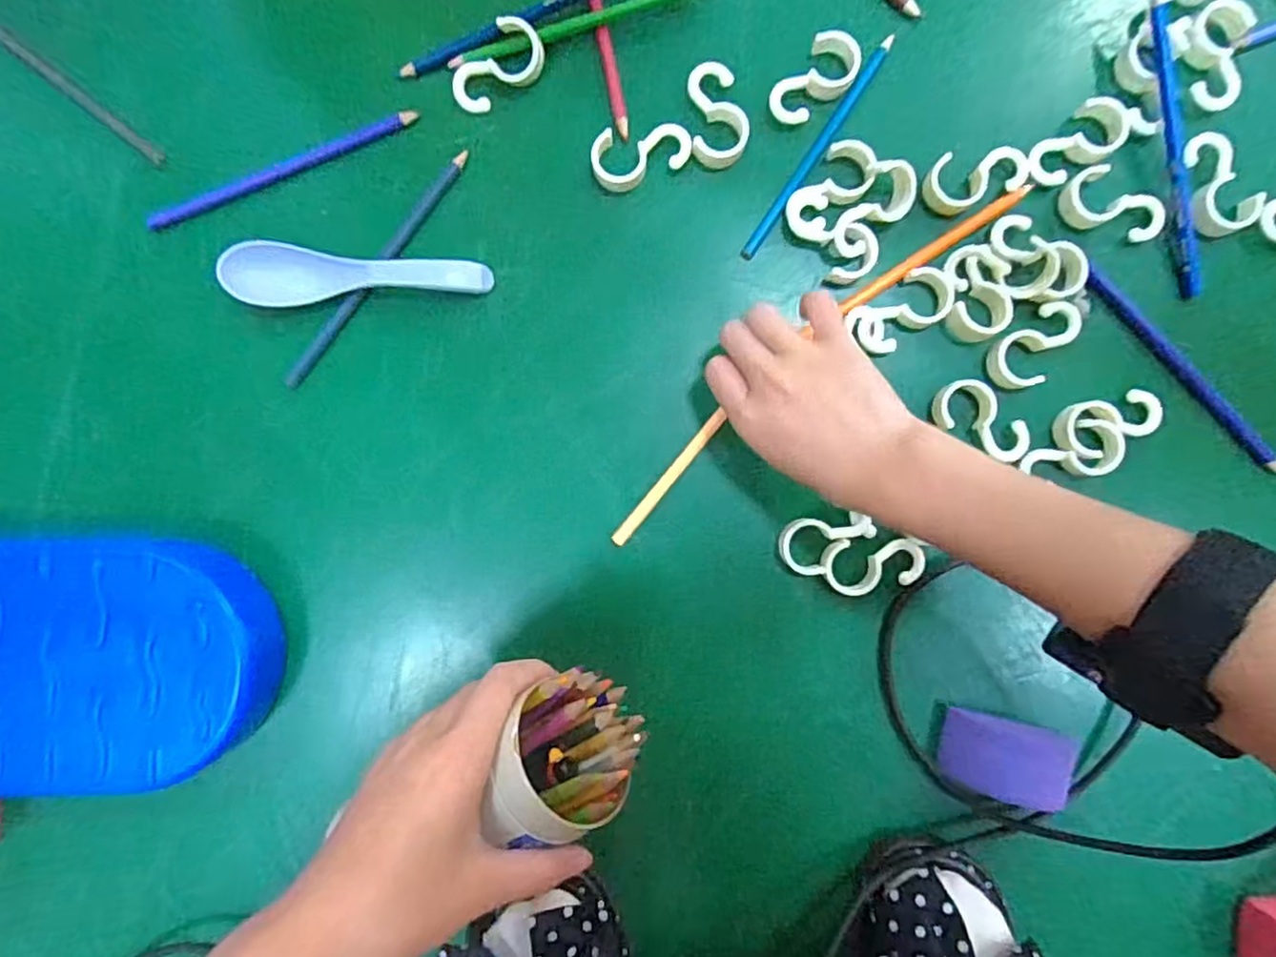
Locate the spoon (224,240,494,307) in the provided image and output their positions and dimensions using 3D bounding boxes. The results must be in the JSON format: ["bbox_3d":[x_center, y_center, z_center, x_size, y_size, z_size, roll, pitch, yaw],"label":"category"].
[{"bbox_3d":[-0.158,-0.117,0.381,0.143,0.026,0.032,-3,90,2],"label":"spoon"}]

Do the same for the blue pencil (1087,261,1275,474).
[{"bbox_3d":[0.313,-0.062,0.380,0.009,0.008,0.157,-42,89,1],"label":"blue pencil"}]

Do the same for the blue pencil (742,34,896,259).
[{"bbox_3d":[0.104,-0.190,0.386,0.009,0.005,0.146,34,91,1],"label":"blue pencil"}]

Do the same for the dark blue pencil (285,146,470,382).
[{"bbox_3d":[-0.153,-0.123,0.392,0.011,0.004,0.168,36,91,1],"label":"dark blue pencil"}]

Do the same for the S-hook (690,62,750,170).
[{"bbox_3d":[0.047,-0.209,0.385,0.032,0.008,0.058,-3,90,2],"label":"S-hook"}]

